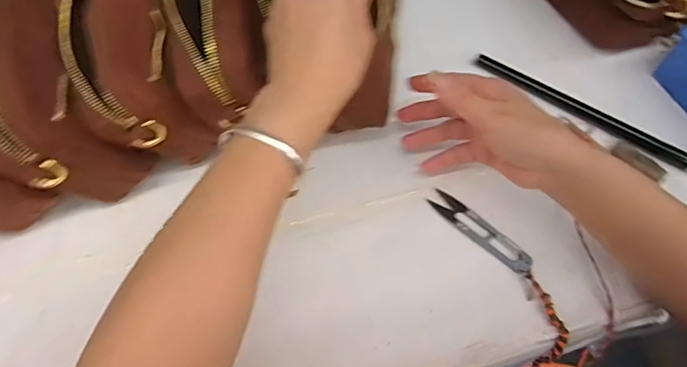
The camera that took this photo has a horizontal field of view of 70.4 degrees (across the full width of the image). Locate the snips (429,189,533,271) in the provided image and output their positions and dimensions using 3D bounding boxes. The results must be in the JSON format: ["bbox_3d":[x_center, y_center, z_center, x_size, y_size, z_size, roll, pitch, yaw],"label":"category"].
[{"bbox_3d":[0.118,0.039,0.419,0.022,0.008,0.100,-40,70,-23],"label":"snips"}]

